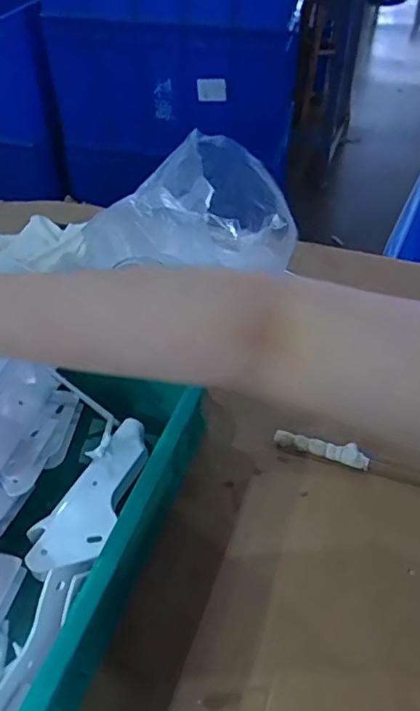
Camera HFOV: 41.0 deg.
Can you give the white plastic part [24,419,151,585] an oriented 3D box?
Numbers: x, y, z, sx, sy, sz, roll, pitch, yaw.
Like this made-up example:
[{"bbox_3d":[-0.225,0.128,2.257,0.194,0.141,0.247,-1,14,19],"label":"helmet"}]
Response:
[{"bbox_3d":[-0.089,0.115,0.453,0.054,0.020,0.142,24,50,23],"label":"white plastic part"}]

